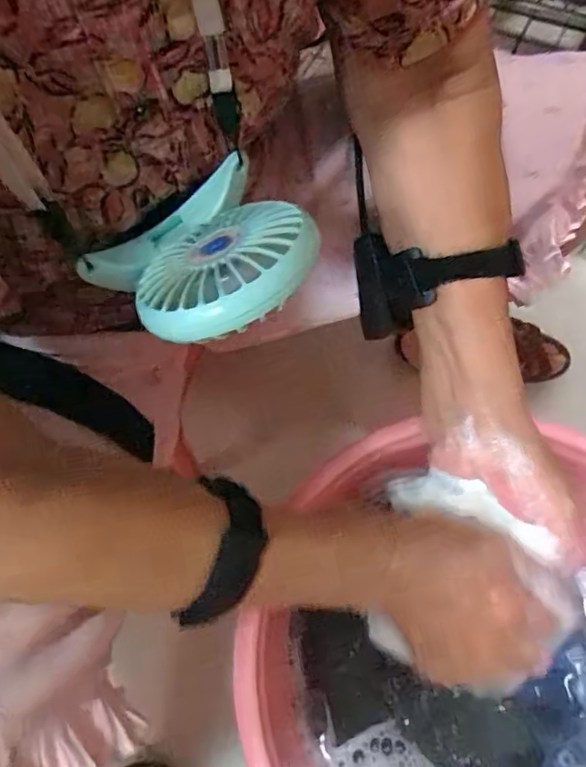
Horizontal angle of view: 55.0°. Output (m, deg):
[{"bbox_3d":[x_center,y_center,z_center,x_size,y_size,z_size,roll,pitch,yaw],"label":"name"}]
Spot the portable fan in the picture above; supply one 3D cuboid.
[{"bbox_3d":[-0.034,-0.057,0.244,0.086,0.047,0.091,-43,71,-16],"label":"portable fan"}]

